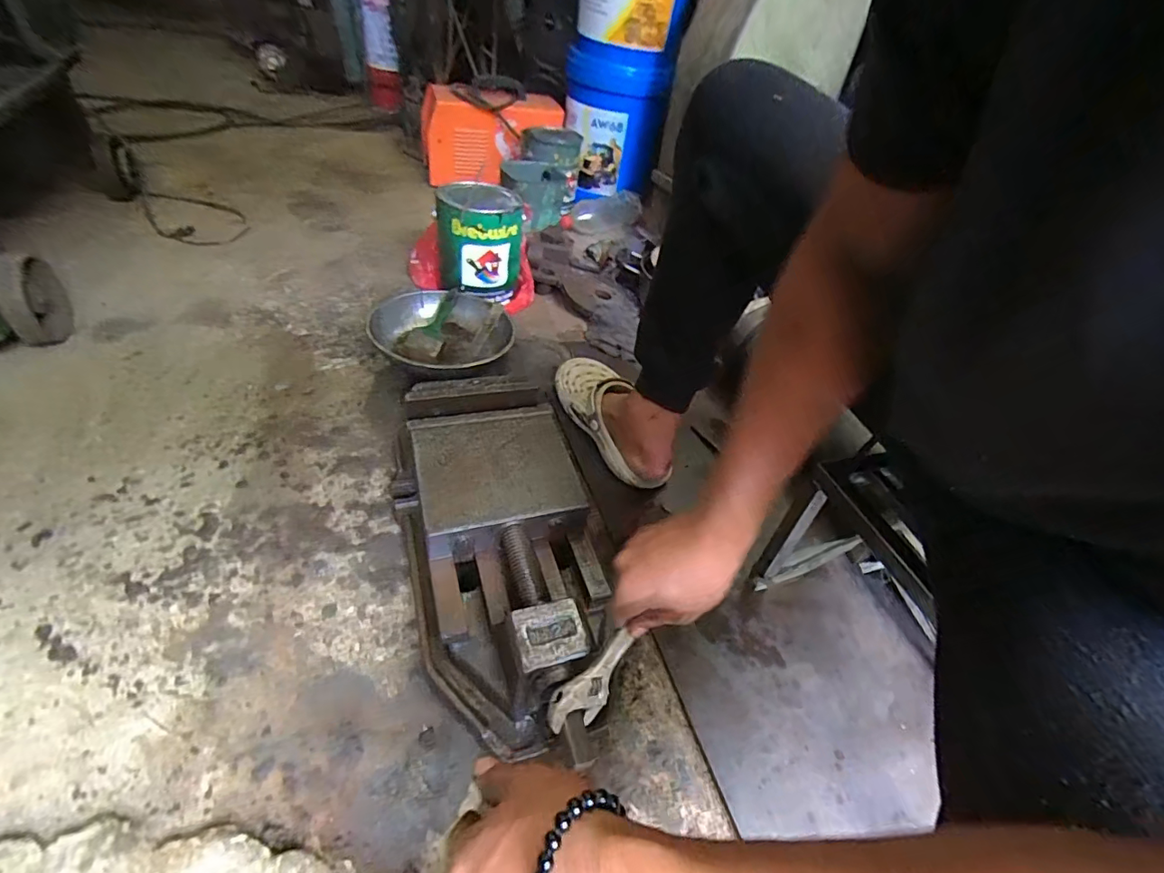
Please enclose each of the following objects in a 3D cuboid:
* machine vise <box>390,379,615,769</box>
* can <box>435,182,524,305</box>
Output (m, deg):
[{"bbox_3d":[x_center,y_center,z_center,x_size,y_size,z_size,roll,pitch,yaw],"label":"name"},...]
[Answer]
[{"bbox_3d":[-0.090,0.102,0.578,0.210,0.132,0.442,-7,52,-16],"label":"machine vise"},{"bbox_3d":[-0.205,-0.385,1.005,0.174,0.173,0.156,0,41,-13],"label":"can"}]

